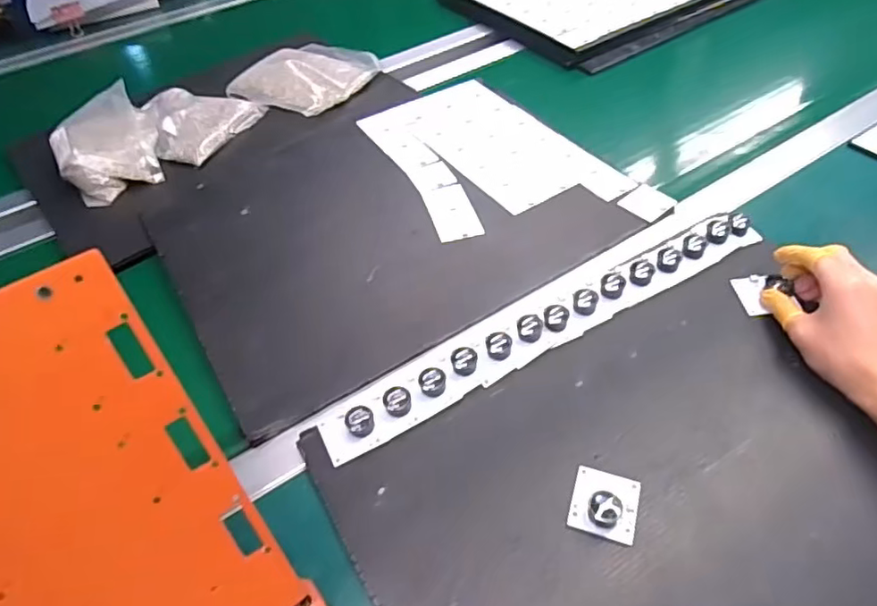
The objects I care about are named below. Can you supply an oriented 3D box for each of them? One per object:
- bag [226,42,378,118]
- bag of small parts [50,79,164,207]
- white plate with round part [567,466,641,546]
[{"bbox_3d":[-0.194,-0.334,0.843,0.177,0.024,0.172,19,52,21],"label":"bag"},{"bbox_3d":[-0.419,-0.199,0.732,0.118,0.047,0.165,-24,50,-17],"label":"bag of small parts"},{"bbox_3d":[0.118,0.137,0.410,0.045,0.022,0.049,13,50,16],"label":"white plate with round part"}]

